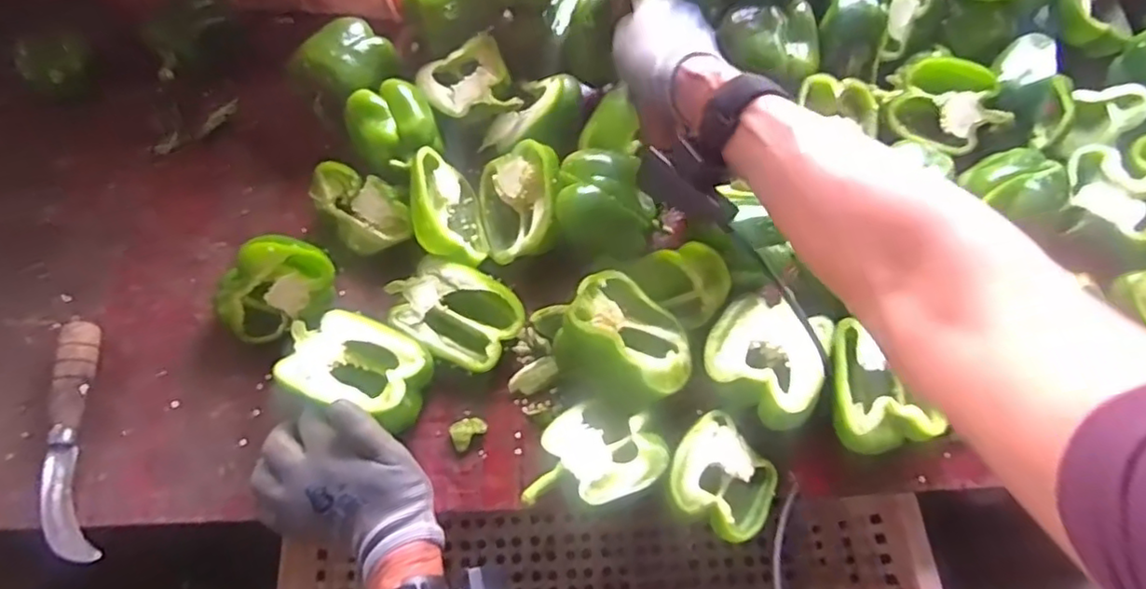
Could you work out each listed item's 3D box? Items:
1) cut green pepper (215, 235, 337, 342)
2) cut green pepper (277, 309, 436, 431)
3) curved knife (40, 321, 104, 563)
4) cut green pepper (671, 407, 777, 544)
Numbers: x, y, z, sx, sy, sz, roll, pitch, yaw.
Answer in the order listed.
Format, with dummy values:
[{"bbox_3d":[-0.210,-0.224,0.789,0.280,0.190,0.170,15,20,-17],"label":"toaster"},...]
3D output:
[{"bbox_3d":[-0.244,-0.002,0.530,0.106,0.079,0.061,-15,65,-7],"label":"cut green pepper"},{"bbox_3d":[-0.174,0.061,0.510,0.112,0.046,0.086,11,46,7],"label":"cut green pepper"},{"bbox_3d":[-0.395,0.110,0.504,0.038,0.028,0.183,-13,65,-6],"label":"curved knife"},{"bbox_3d":[0.112,0.131,0.469,0.078,0.049,0.081,0,64,0],"label":"cut green pepper"}]

